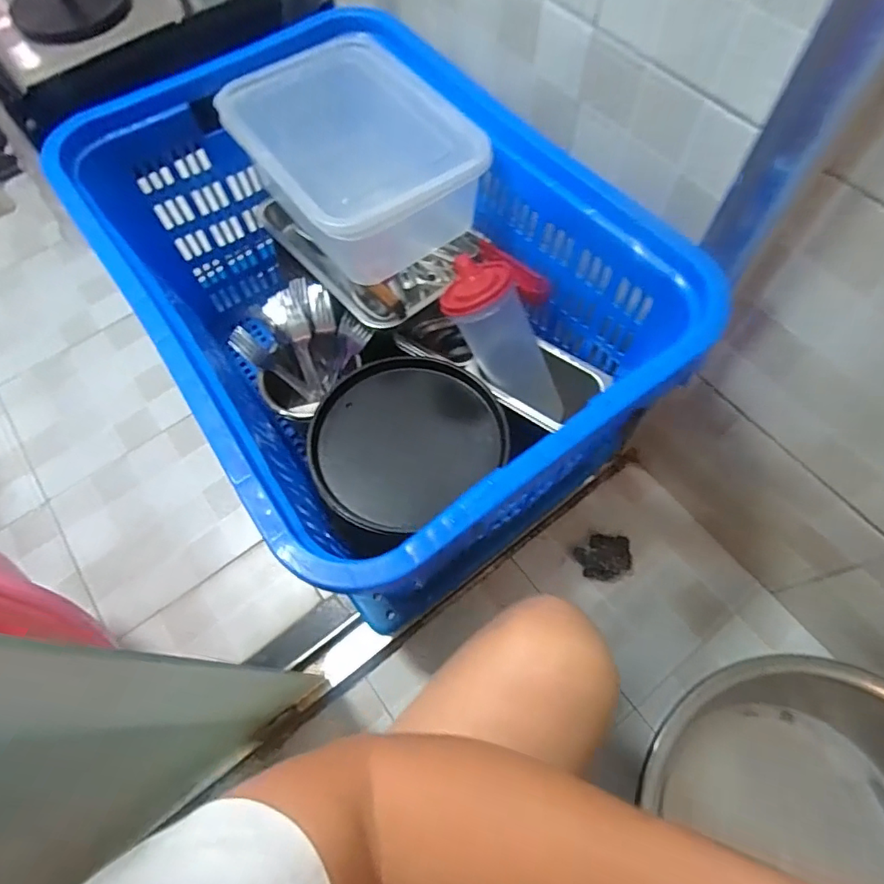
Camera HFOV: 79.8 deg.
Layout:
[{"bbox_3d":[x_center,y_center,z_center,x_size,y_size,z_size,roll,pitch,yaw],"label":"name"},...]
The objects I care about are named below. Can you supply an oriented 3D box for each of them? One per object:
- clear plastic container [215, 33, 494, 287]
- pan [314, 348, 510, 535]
[{"bbox_3d":[-0.118,-0.362,0.683,0.244,0.119,0.296,-34,69,-14],"label":"clear plastic container"},{"bbox_3d":[-0.047,-0.012,0.642,0.226,0.032,0.208,-1,65,1],"label":"pan"}]

